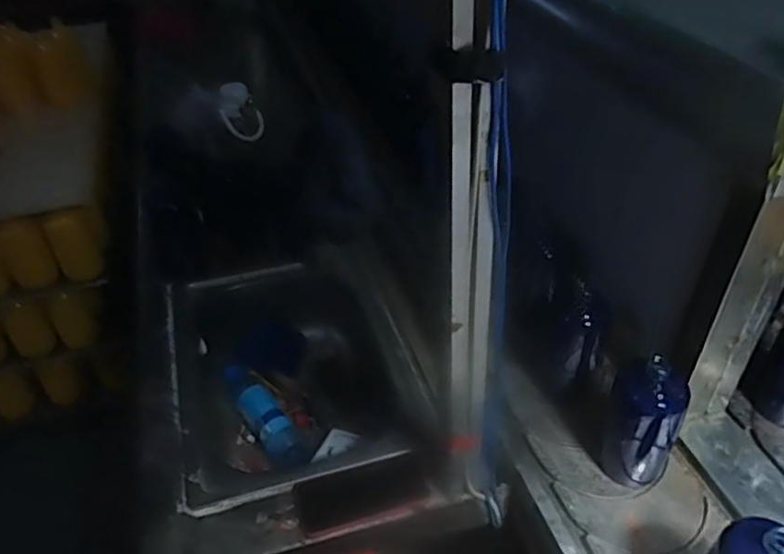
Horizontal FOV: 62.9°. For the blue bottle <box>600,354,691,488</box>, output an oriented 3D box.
[{"bbox_3d":[0.305,0.165,0.776,0.084,0.187,0.083,21,49,24],"label":"blue bottle"}]

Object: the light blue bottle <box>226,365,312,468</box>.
[{"bbox_3d":[-0.221,0.232,1.099,0.062,0.059,0.249,-30,50,-25],"label":"light blue bottle"}]

